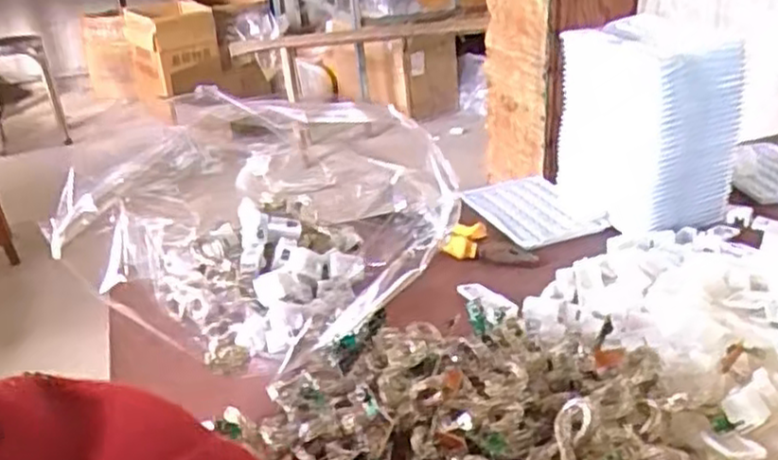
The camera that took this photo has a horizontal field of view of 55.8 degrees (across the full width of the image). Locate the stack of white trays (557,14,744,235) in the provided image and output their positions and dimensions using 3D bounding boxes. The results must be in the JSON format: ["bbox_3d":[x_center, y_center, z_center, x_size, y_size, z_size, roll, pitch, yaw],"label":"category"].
[{"bbox_3d":[0.227,-0.097,0.655,0.095,0.160,0.137,-15,28,-21],"label":"stack of white trays"}]

